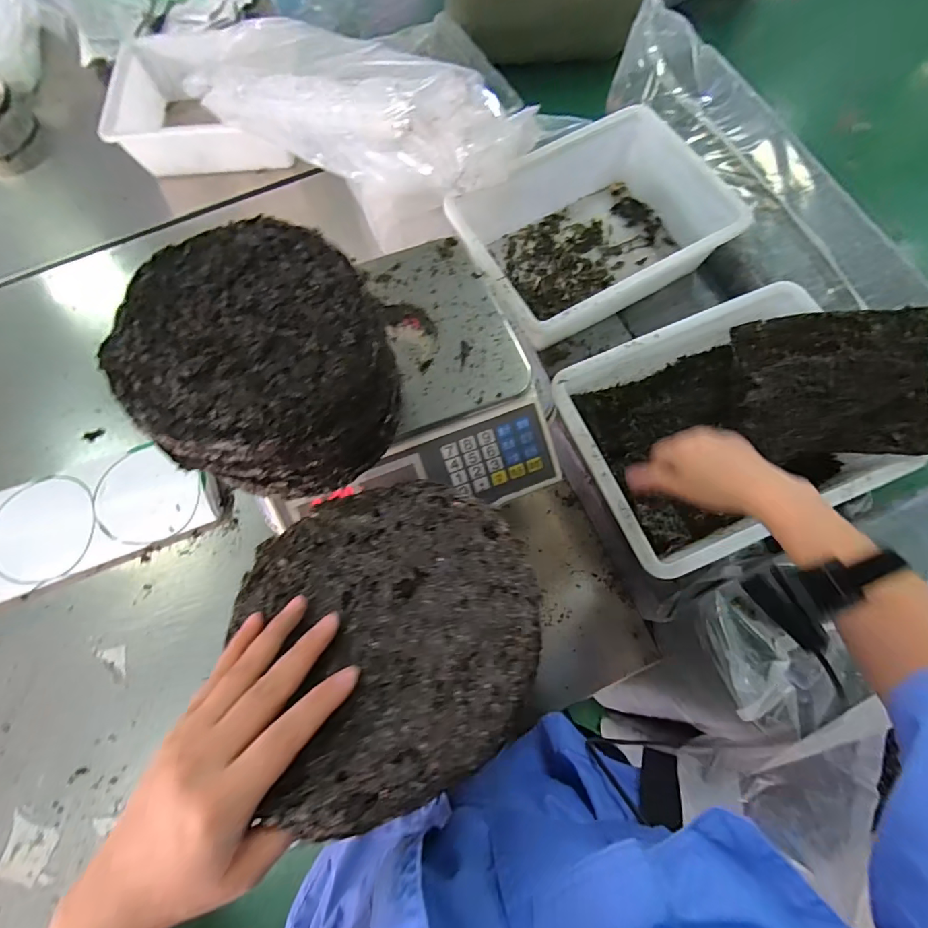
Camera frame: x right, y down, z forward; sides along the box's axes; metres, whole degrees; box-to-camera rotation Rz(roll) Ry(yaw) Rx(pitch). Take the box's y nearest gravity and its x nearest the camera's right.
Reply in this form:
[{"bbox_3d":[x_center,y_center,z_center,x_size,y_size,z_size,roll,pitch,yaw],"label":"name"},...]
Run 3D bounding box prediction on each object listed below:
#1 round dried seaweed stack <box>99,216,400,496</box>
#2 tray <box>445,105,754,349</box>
[{"bbox_3d":[-0.171,-0.081,0.413,0.193,0.128,0.209,0,70,0],"label":"round dried seaweed stack"},{"bbox_3d":[0.184,-0.357,0.720,0.376,0.119,0.297,-30,72,-10],"label":"tray"}]

